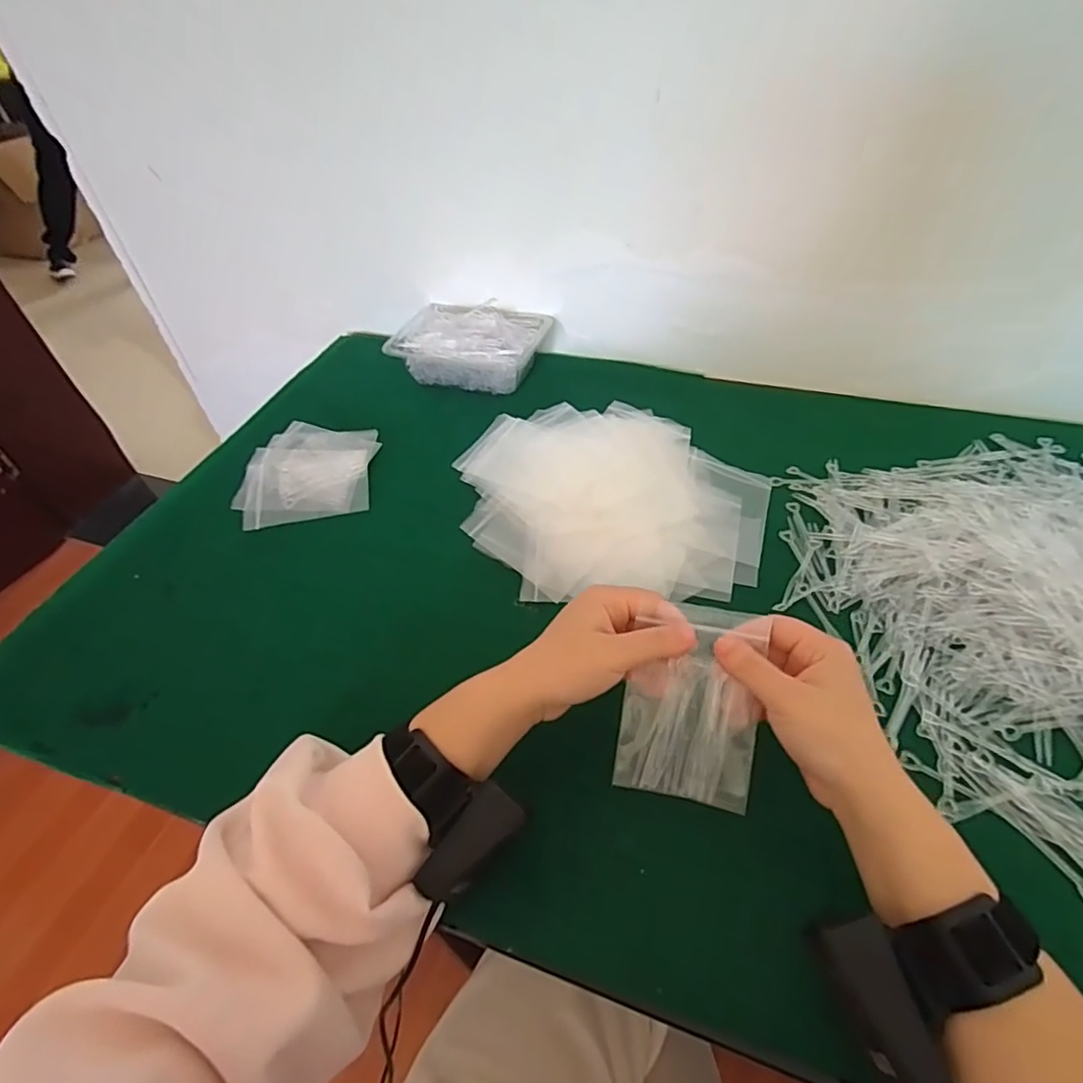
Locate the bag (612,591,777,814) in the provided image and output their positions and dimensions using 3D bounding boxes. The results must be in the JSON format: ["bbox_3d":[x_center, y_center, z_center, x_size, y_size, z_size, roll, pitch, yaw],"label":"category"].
[{"bbox_3d":[0.094,0.101,0.376,0.080,0.007,0.120,8,88,12],"label":"bag"}]

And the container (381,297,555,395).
[{"bbox_3d":[-0.086,-0.239,0.743,0.177,0.061,0.112,9,48,12],"label":"container"}]

